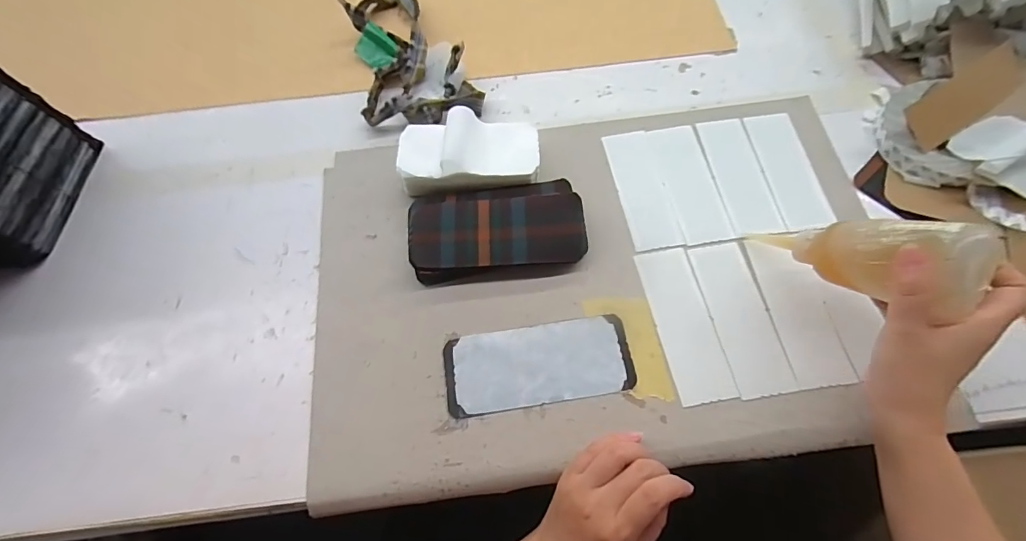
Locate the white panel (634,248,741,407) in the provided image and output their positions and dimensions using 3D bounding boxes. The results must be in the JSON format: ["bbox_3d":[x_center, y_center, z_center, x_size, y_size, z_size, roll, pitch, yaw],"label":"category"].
[{"bbox_3d":[0.161,0.048,0.412,0.052,0.004,0.147,-10,66,-2],"label":"white panel"}]

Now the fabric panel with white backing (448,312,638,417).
[{"bbox_3d":[0.023,0.084,0.396,0.167,0.004,0.073,-9,66,-1],"label":"fabric panel with white backing"}]

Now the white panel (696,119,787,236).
[{"bbox_3d":[0.246,-0.104,0.474,0.052,0.005,0.145,-7,66,-1],"label":"white panel"}]

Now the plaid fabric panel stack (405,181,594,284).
[{"bbox_3d":[-0.016,-0.043,0.443,0.173,0.027,0.098,-7,66,0],"label":"plaid fabric panel stack"}]

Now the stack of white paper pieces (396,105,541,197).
[{"bbox_3d":[-0.047,-0.126,0.468,0.146,0.048,0.079,-7,66,0],"label":"stack of white paper pieces"}]

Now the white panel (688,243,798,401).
[{"bbox_3d":[0.213,0.041,0.407,0.051,0.004,0.145,-9,66,-1],"label":"white panel"}]

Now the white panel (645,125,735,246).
[{"bbox_3d":[0.191,-0.096,0.472,0.054,0.004,0.146,-9,66,-1],"label":"white panel"}]

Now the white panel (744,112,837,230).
[{"bbox_3d":[0.299,-0.110,0.471,0.052,0.004,0.147,-7,66,0],"label":"white panel"}]

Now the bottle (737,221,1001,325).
[{"bbox_3d":[0.270,-0.010,0.345,0.047,0.041,0.152,-46,27,-16],"label":"bottle"}]

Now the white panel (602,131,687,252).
[{"bbox_3d":[0.139,-0.089,0.471,0.052,0.004,0.145,-9,66,-1],"label":"white panel"}]

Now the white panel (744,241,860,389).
[{"bbox_3d":[0.267,0.035,0.406,0.053,0.005,0.138,-7,66,0],"label":"white panel"}]

